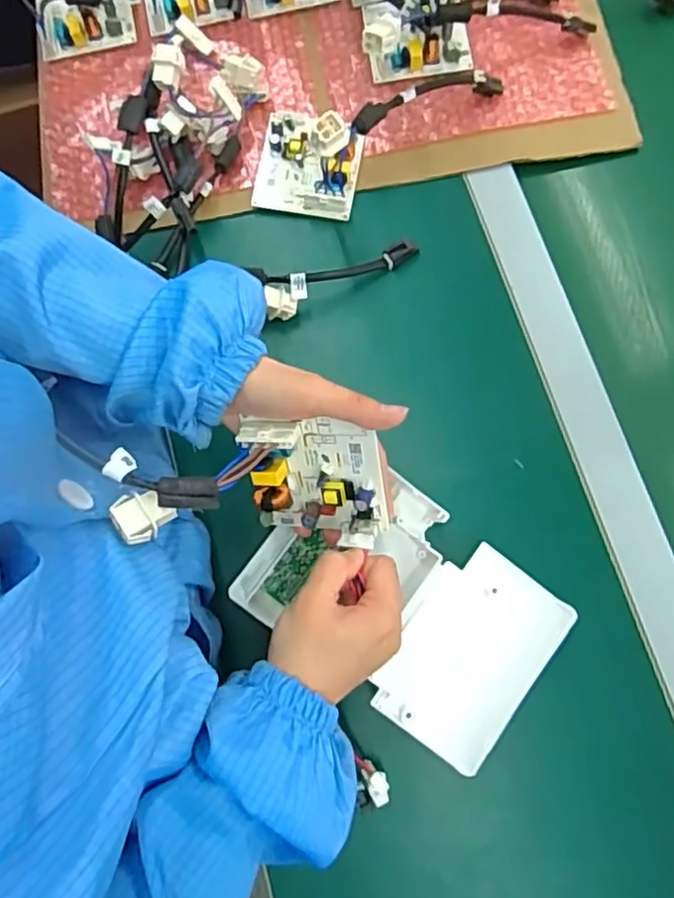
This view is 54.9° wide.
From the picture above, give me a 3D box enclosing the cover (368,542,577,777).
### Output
[{"bbox_3d":[0.088,0.136,0.433,0.088,0.009,0.130,36,82,12],"label":"cover"}]

